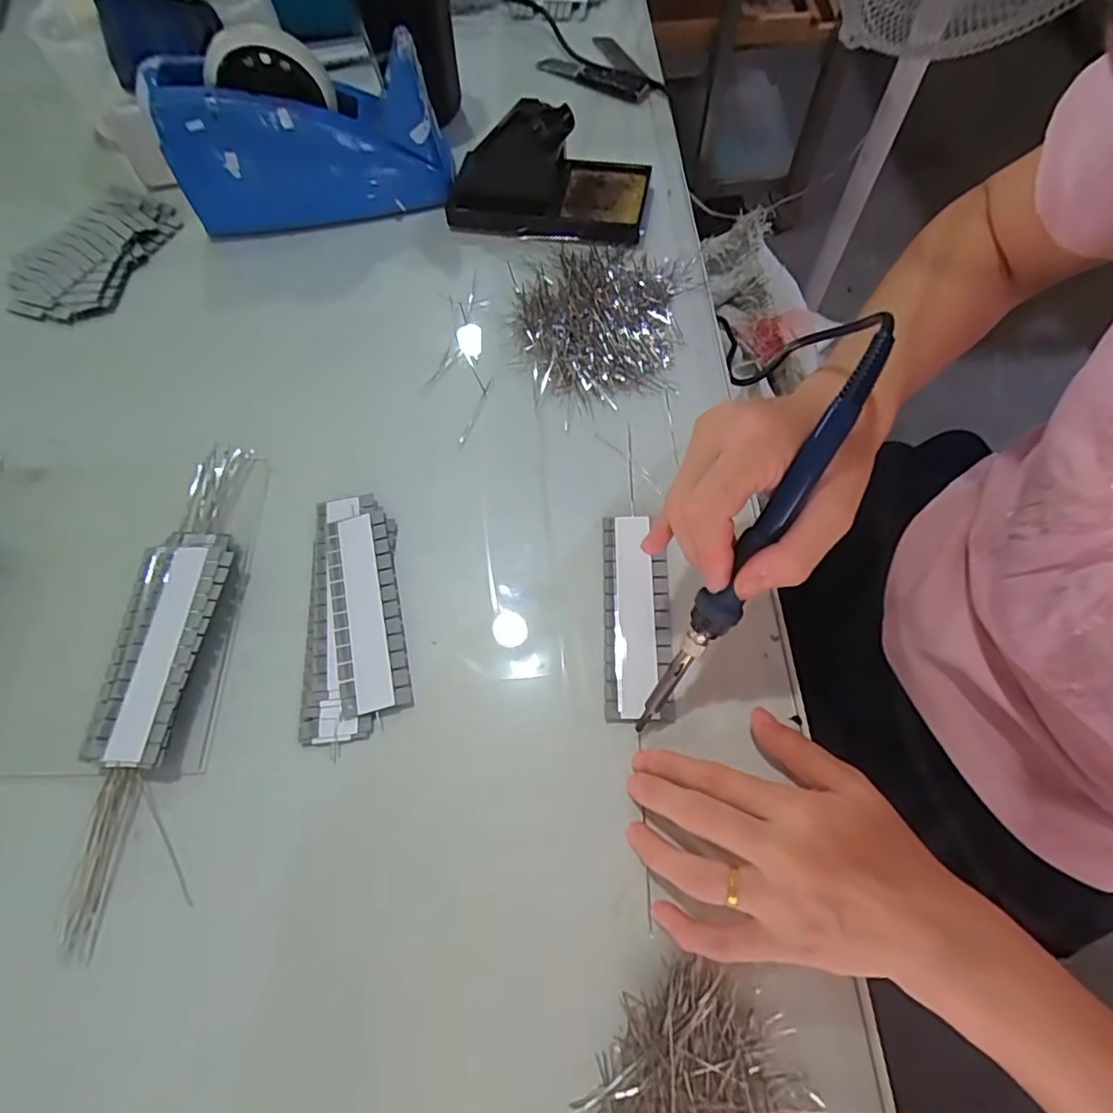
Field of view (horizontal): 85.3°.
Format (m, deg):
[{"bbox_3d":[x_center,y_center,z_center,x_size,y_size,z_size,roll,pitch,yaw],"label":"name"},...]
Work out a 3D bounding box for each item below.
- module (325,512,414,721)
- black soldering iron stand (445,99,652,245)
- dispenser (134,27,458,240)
[{"bbox_3d":[-0.116,0.031,0.368,0.038,0.012,0.125,-13,66,-3],"label":"module"},{"bbox_3d":[-0.008,-0.307,0.476,0.162,0.069,0.081,1,66,4],"label":"black soldering iron stand"},{"bbox_3d":[-0.196,-0.333,0.477,0.210,0.116,0.065,-15,66,-4],"label":"dispenser"}]

